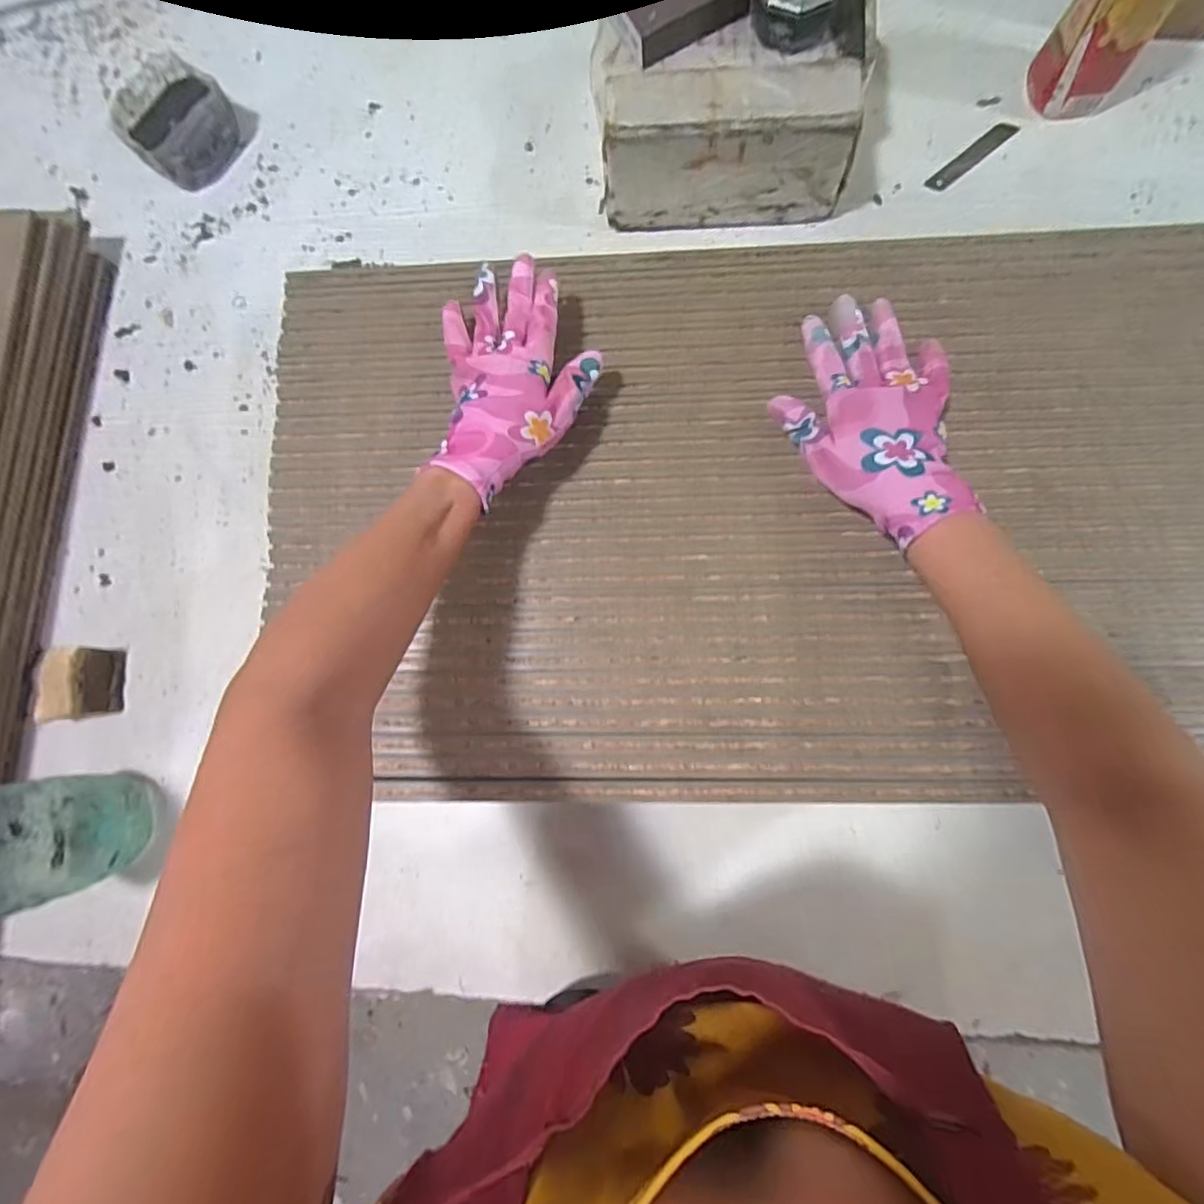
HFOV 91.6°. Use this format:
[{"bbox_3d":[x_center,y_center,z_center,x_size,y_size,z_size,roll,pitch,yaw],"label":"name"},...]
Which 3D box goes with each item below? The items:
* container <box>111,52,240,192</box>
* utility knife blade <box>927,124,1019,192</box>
[{"bbox_3d":[-0.417,-0.473,0.584,0.084,0.054,0.101,38,86,8],"label":"container"},{"bbox_3d":[0.345,-0.415,0.545,0.096,0.004,0.019,-37,81,-2],"label":"utility knife blade"}]

